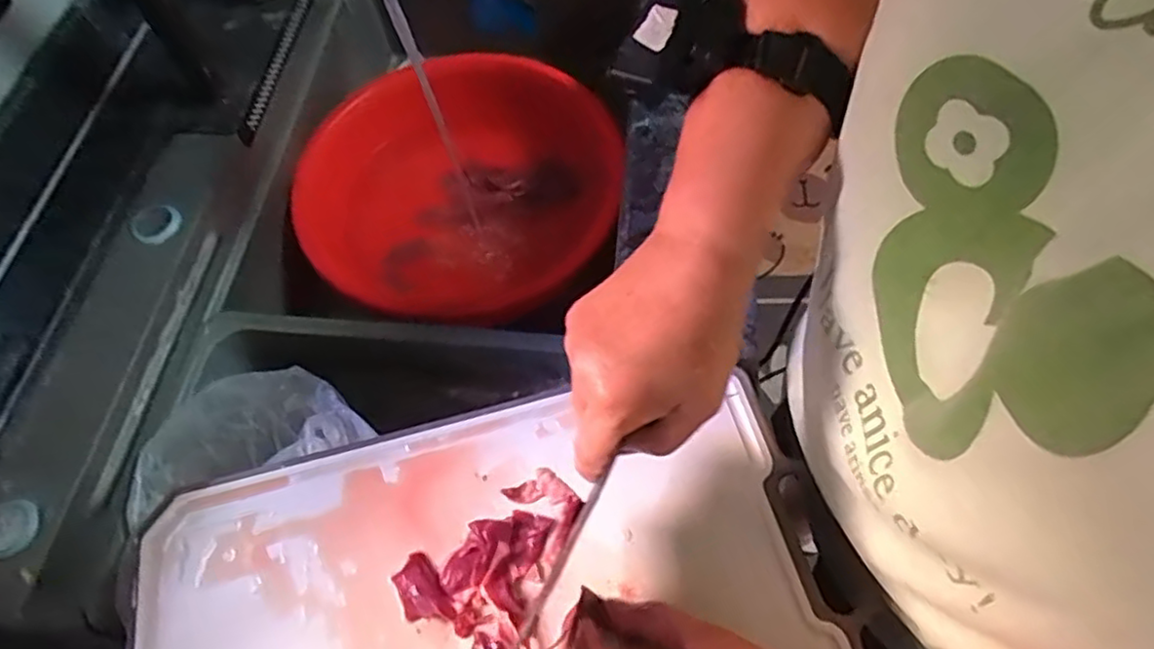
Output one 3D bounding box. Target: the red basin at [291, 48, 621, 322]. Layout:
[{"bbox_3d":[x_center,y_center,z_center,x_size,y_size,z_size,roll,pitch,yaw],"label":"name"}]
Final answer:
[{"bbox_3d":[-0.107,-0.143,0.678,0.286,0.105,0.290,-1,62,2],"label":"red basin"}]

